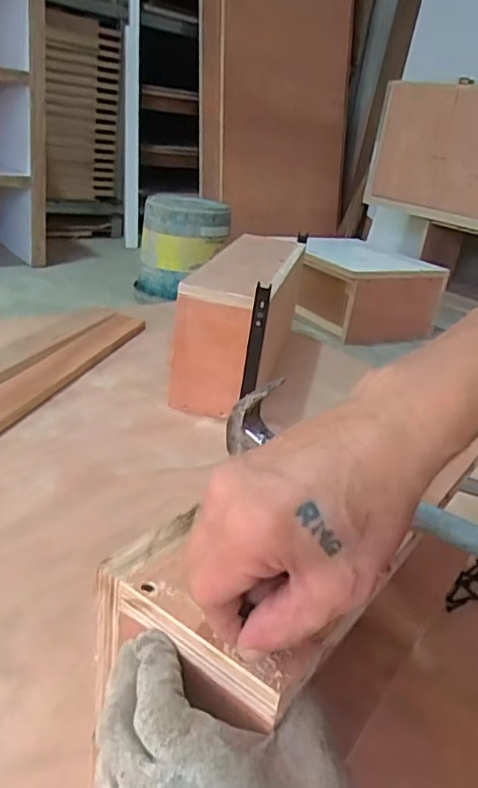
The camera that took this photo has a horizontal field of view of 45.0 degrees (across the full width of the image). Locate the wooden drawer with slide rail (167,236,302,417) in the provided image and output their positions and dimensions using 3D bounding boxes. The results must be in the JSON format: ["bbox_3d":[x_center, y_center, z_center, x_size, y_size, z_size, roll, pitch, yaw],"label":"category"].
[{"bbox_3d":[0.012,-0.145,1.113,0.158,0.236,0.416,12,25,10],"label":"wooden drawer with slide rail"}]

